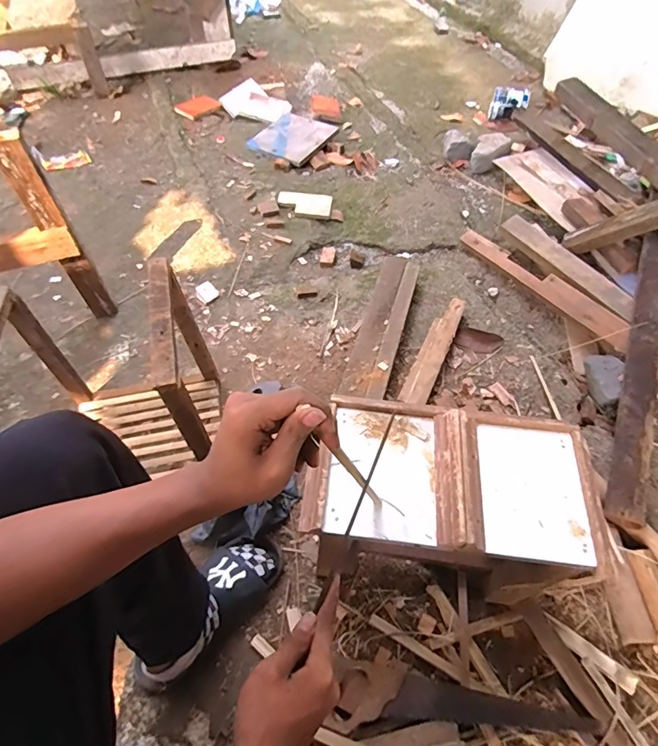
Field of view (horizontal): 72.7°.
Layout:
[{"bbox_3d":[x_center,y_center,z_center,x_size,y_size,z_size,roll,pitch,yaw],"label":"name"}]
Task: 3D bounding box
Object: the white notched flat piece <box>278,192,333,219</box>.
[{"bbox_3d":[-0.080,-0.548,1.444,0.180,0.023,0.095,11,56,7],"label":"white notched flat piece"}]

